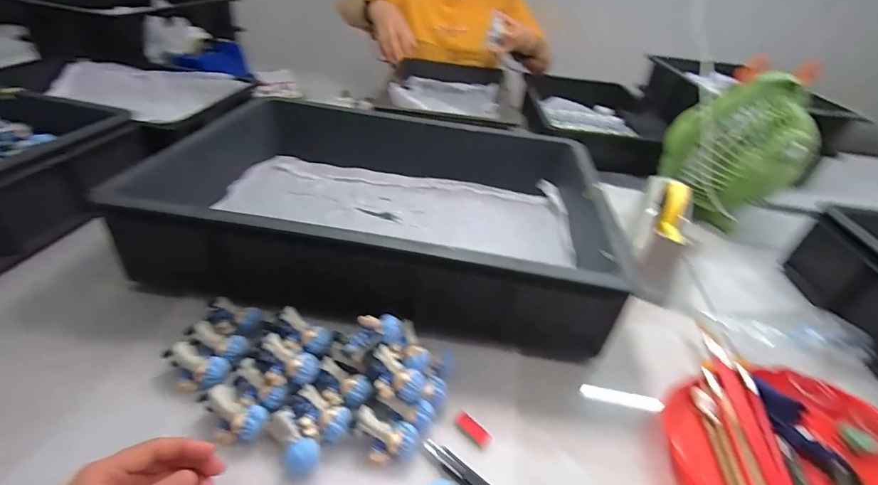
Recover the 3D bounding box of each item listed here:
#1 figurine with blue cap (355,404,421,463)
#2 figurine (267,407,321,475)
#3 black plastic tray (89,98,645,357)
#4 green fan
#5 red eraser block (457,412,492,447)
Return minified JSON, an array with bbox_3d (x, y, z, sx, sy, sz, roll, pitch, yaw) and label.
[{"bbox_3d":[-0.046,0.173,0.356,0.054,0.029,0.033,8,39,6],"label":"figurine with blue cap"},{"bbox_3d":[-0.127,0.174,0.352,0.028,0.028,0.055,-26,47,-31],"label":"figurine"},{"bbox_3d":[-0.058,-0.084,0.604,0.577,0.133,0.440,8,39,6],"label":"black plastic tray"},{"bbox_3d":[0.500,-0.143,0.696,0.196,0.241,0.104,5,37,-3],"label":"green fan"},{"bbox_3d":[0.033,0.178,0.385,0.036,0.004,0.015,37,49,18],"label":"red eraser block"}]

